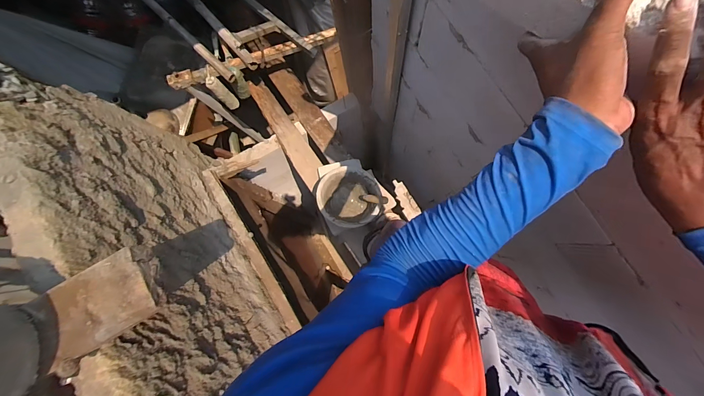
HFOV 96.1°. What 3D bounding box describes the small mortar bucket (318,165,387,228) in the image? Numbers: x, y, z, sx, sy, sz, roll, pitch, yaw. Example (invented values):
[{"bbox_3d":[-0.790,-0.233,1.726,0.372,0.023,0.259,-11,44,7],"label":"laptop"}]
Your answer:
[{"bbox_3d":[-0.005,0.005,1.337,0.232,0.229,0.241,-1,83,5],"label":"small mortar bucket"}]

